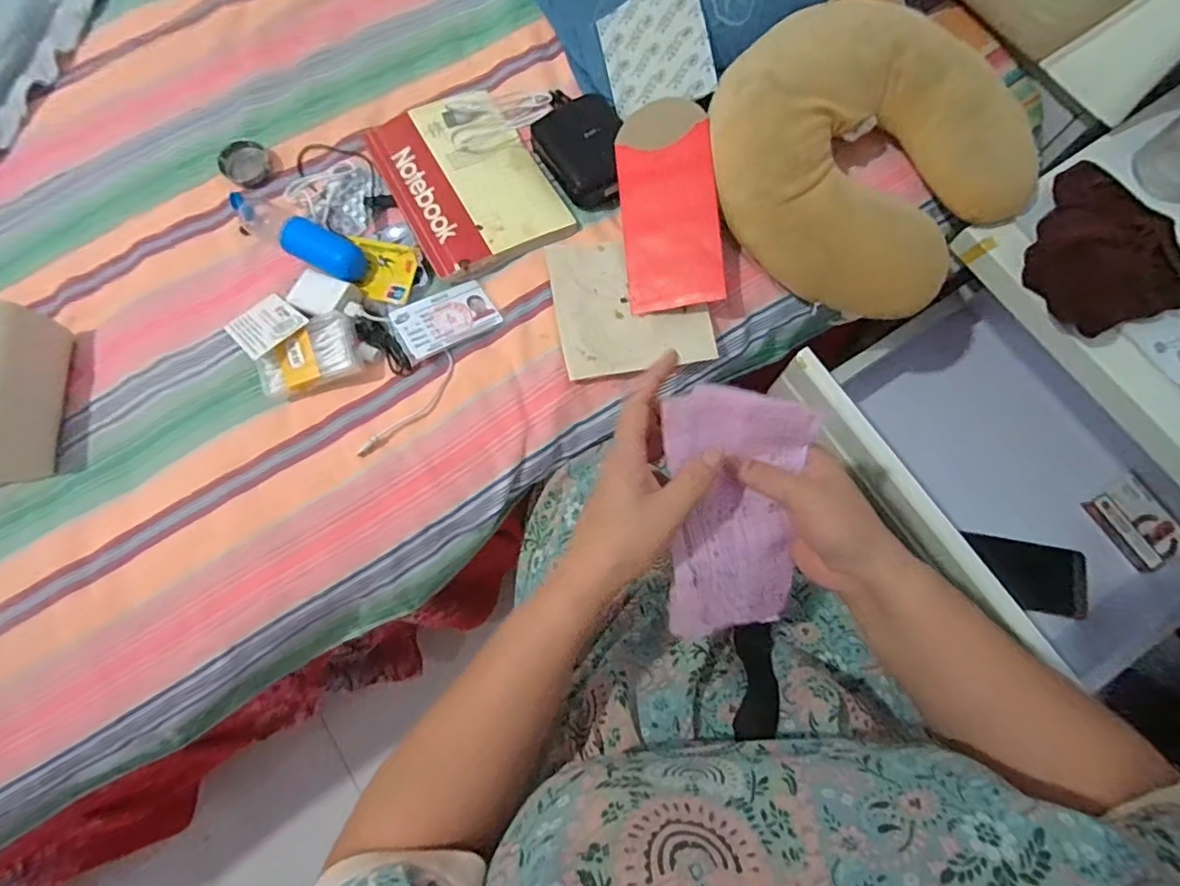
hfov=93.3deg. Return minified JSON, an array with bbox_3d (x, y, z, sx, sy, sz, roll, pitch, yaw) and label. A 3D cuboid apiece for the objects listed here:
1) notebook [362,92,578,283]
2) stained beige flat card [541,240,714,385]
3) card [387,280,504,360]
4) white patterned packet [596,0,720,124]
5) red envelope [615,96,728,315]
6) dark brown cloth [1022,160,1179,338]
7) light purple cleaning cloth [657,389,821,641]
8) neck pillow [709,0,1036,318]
[{"bbox_3d":[-0.118,-0.253,0.535,0.136,0.022,0.199,-28,77,-8],"label":"notebook"},{"bbox_3d":[0.036,-0.127,0.509,0.134,0.008,0.127,-10,78,-6],"label":"stained beige flat card"},{"bbox_3d":[-0.128,-0.113,0.496,0.085,0.005,0.055,-29,76,-18],"label":"card"},{"bbox_3d":[0.060,-0.367,0.524,0.100,0.007,0.129,-14,83,29],"label":"white patterned packet"},{"bbox_3d":[0.072,-0.217,0.508,0.086,0.010,0.184,-6,91,13],"label":"red envelope"},{"bbox_3d":[0.441,-0.169,0.480,0.105,0.054,0.157,-29,78,-8],"label":"dark brown cloth"},{"bbox_3d":[0.096,0.046,0.362,0.091,0.027,0.161,-4,101,-12],"label":"light purple cleaning cloth"},{"bbox_3d":[0.250,-0.264,0.506,0.270,0.083,0.262,-41,80,-11],"label":"neck pillow"}]

